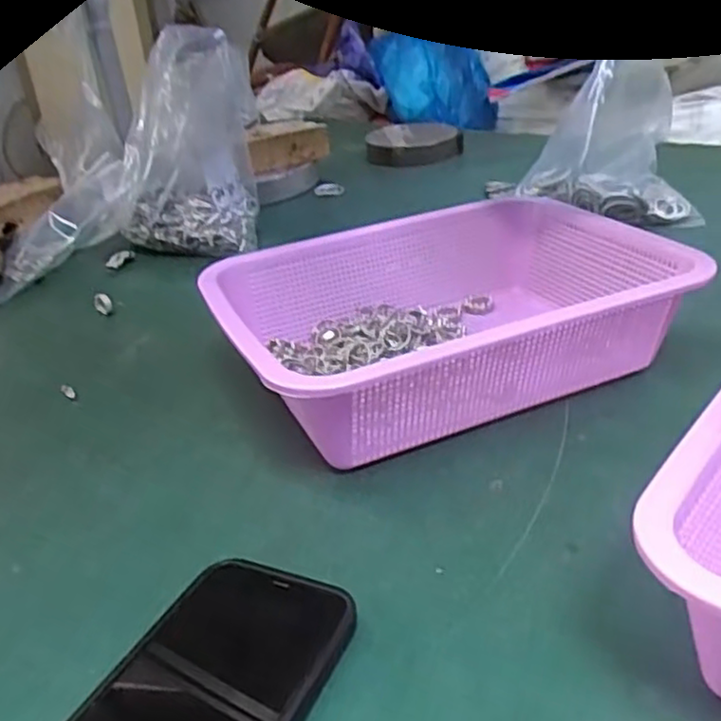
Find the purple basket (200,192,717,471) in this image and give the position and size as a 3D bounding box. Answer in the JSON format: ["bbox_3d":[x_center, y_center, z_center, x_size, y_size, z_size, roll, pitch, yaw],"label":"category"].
[{"bbox_3d":[0.052,-0.031,0.510,0.294,0.083,0.208,-15,29,-17],"label":"purple basket"}]

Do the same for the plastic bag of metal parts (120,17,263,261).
[{"bbox_3d":[-0.189,-0.233,0.779,0.129,0.210,0.118,-2,28,7],"label":"plastic bag of metal parts"}]

